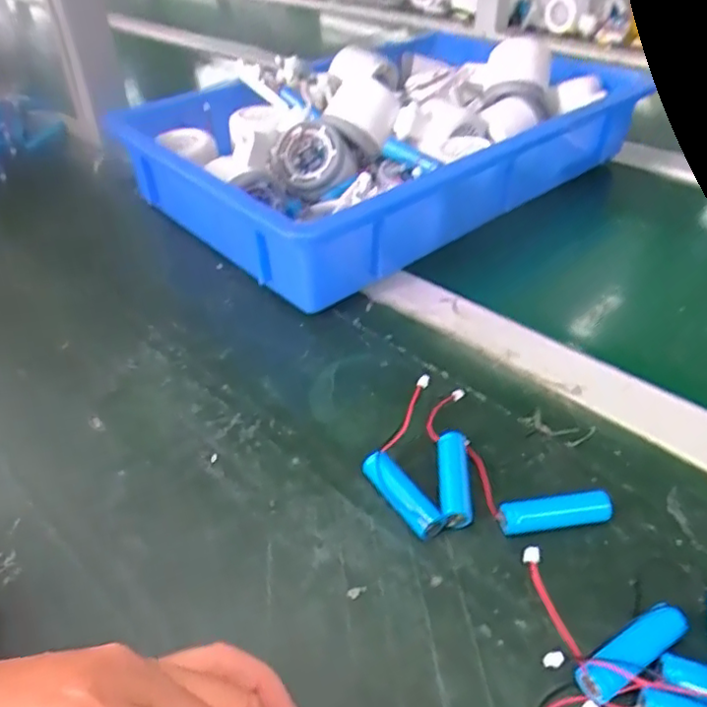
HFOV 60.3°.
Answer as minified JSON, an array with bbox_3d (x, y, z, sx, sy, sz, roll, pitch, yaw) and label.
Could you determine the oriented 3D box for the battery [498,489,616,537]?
[{"bbox_3d":[0.097,0.077,0.292,0.052,0.014,0.012,-6,41,-3],"label":"battery"}]

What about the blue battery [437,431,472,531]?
[{"bbox_3d":[0.051,0.063,0.310,0.015,0.012,0.051,0,41,4],"label":"blue battery"}]

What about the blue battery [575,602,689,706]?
[{"bbox_3d":[0.110,0.118,0.241,0.053,0.019,0.014,-25,45,-24],"label":"blue battery"}]

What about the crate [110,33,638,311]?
[{"bbox_3d":[0.014,-0.198,0.556,0.390,0.096,0.303,-31,48,-29],"label":"crate"}]

